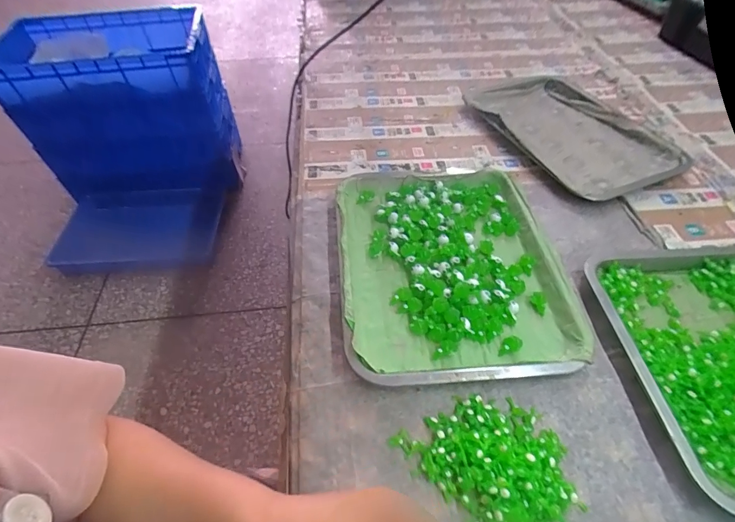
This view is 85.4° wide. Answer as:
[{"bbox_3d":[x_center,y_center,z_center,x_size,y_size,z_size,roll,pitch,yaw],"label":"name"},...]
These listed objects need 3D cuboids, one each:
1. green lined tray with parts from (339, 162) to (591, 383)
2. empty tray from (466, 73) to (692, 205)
[{"bbox_3d":[0.089,-0.005,0.462,0.237,0.024,0.301,-4,50,-2],"label":"green lined tray with parts"},{"bbox_3d":[0.309,-0.213,0.632,0.203,0.024,0.328,-21,53,-16],"label":"empty tray"}]

